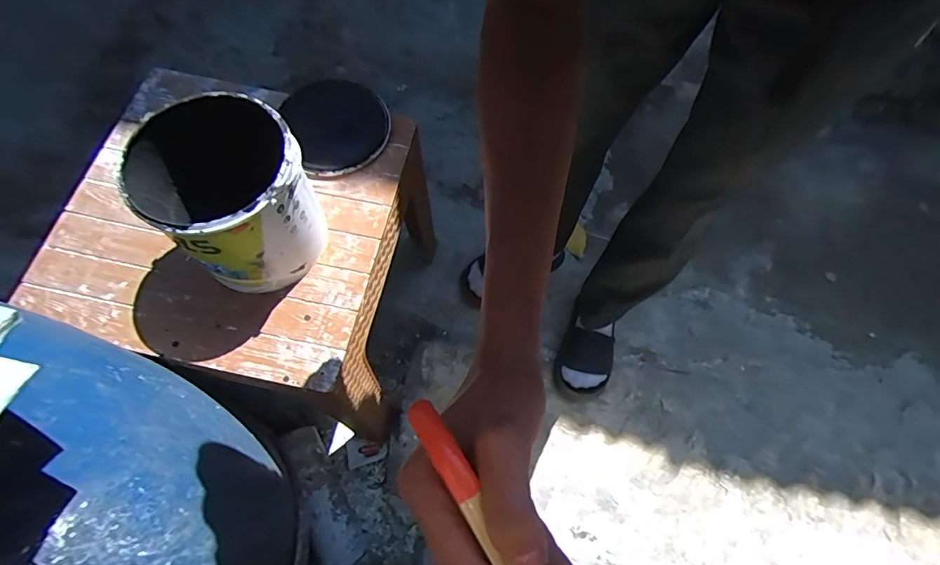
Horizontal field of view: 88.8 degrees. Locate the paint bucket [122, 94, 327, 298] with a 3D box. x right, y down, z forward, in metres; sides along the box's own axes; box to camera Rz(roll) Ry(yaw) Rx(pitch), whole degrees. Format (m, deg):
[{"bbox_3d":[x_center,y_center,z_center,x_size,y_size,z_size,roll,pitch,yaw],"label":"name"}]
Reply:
[{"bbox_3d":[-0.292,-0.102,0.607,0.174,0.193,0.185,1,66,-2],"label":"paint bucket"}]

